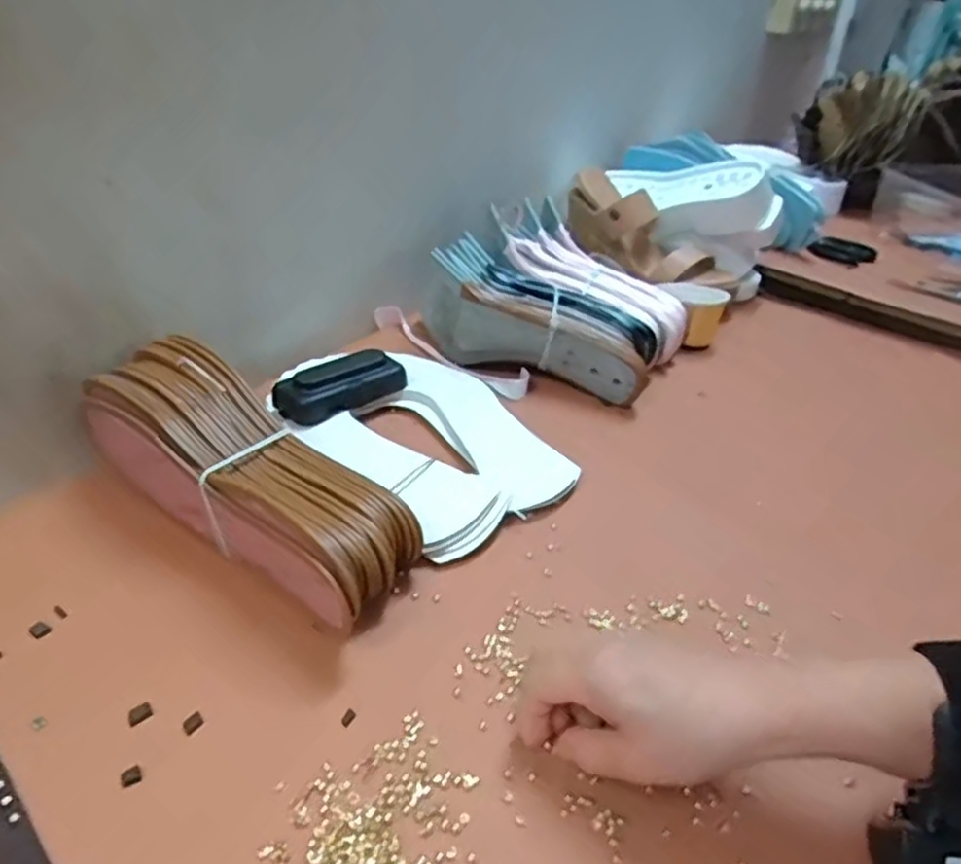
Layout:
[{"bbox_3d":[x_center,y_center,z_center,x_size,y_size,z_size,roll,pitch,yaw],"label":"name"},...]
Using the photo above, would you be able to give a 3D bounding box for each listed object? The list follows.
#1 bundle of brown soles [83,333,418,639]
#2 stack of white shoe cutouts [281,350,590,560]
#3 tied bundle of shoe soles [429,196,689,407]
[{"bbox_3d":[-0.147,0.031,0.457,0.241,0.084,0.081,25,39,28],"label":"bundle of brown soles"},{"bbox_3d":[-0.039,0.002,0.554,0.142,0.026,0.210,-23,42,-34],"label":"stack of white shoe cutouts"},{"bbox_3d":[0.080,-0.126,0.708,0.236,0.087,0.219,17,36,18],"label":"tied bundle of shoe soles"}]

